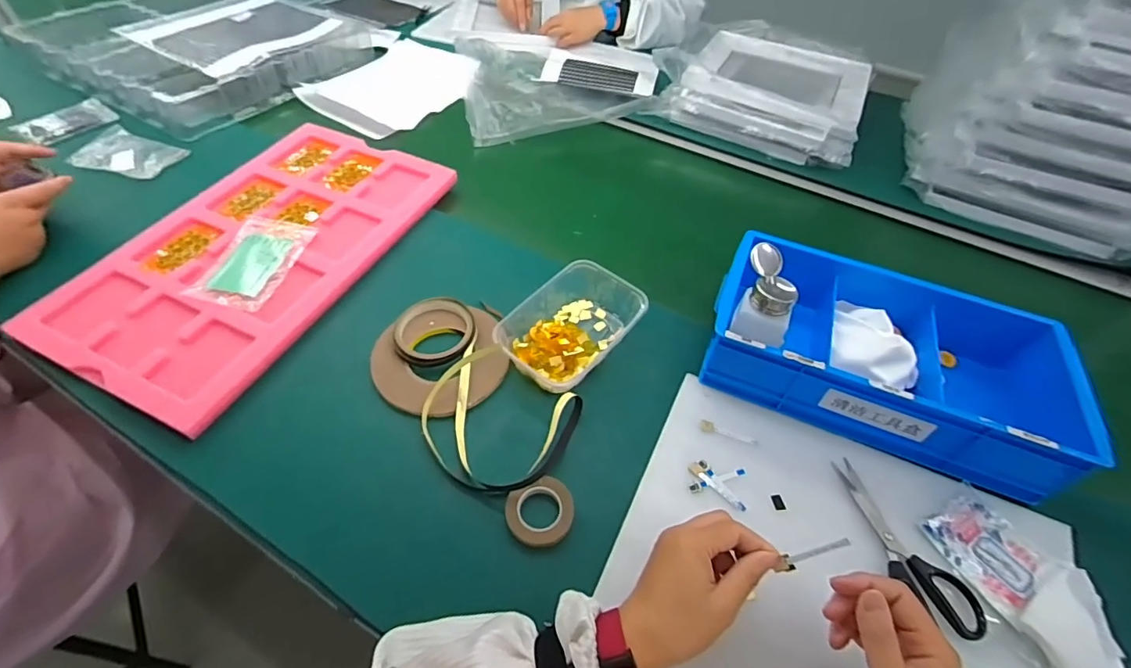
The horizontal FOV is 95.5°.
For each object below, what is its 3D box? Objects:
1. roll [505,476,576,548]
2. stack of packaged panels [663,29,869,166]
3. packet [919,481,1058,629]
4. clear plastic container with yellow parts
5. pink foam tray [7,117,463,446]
[{"bbox_3d":[-0.022,0.167,0.480,0.063,0.009,0.058,2,51,-2],"label":"roll"},{"bbox_3d":[0.370,-0.444,0.941,0.326,0.072,0.308,23,54,15],"label":"stack of packaged panels"},{"bbox_3d":[0.379,0.194,0.459,0.075,0.016,0.089,-21,56,-19],"label":"packet"},{"bbox_3d":[0.002,-0.012,0.594,0.117,0.051,0.167,36,58,23],"label":"clear plastic container with yellow parts"},{"bbox_3d":[-0.401,-0.120,0.681,0.292,0.028,0.475,22,54,14],"label":"pink foam tray"}]

